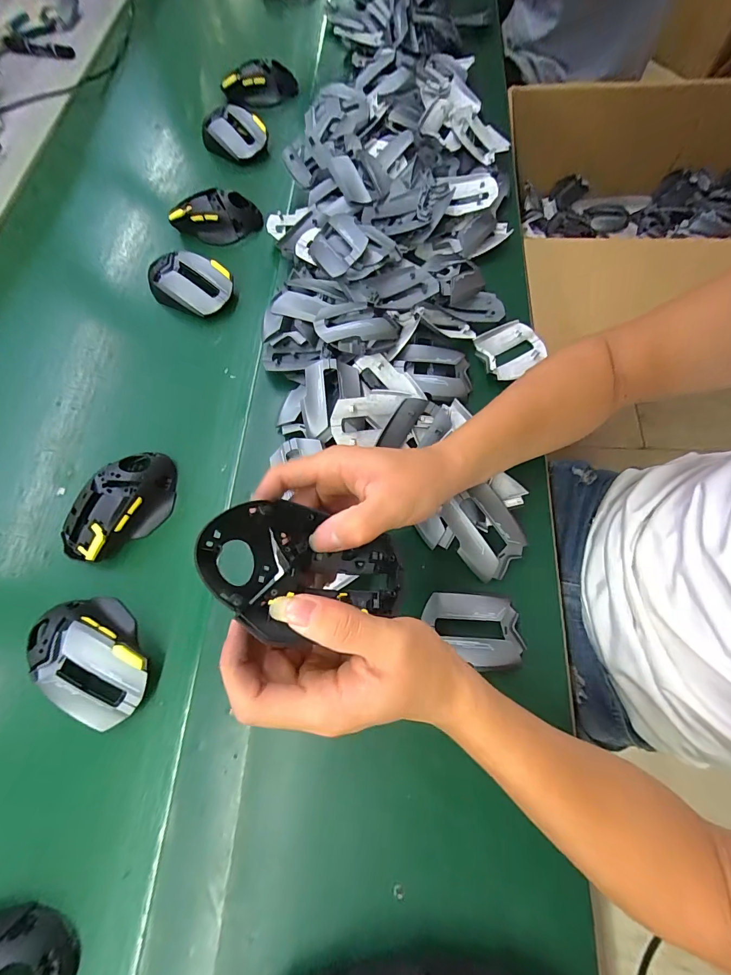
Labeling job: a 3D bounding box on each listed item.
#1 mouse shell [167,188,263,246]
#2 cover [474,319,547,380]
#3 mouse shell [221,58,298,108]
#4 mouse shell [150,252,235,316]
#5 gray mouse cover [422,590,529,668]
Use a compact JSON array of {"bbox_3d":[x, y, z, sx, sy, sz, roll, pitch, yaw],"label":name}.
[{"bbox_3d":[-0.194,-0.352,0.507,0.107,0.044,0.046,8,69,6],"label":"mouse shell"},{"bbox_3d":[0.158,-0.150,0.424,0.074,0.014,0.058,-30,70,-9],"label":"cover"},{"bbox_3d":[-0.168,-0.638,0.614,0.114,0.052,0.034,-10,68,-2],"label":"mouse shell"},{"bbox_3d":[-0.204,-0.238,0.459,0.092,0.043,0.065,30,73,13],"label":"mouse shell"},{"bbox_3d":[0.088,0.116,0.320,0.078,0.014,0.055,2,68,3],"label":"gray mouse cover"}]

